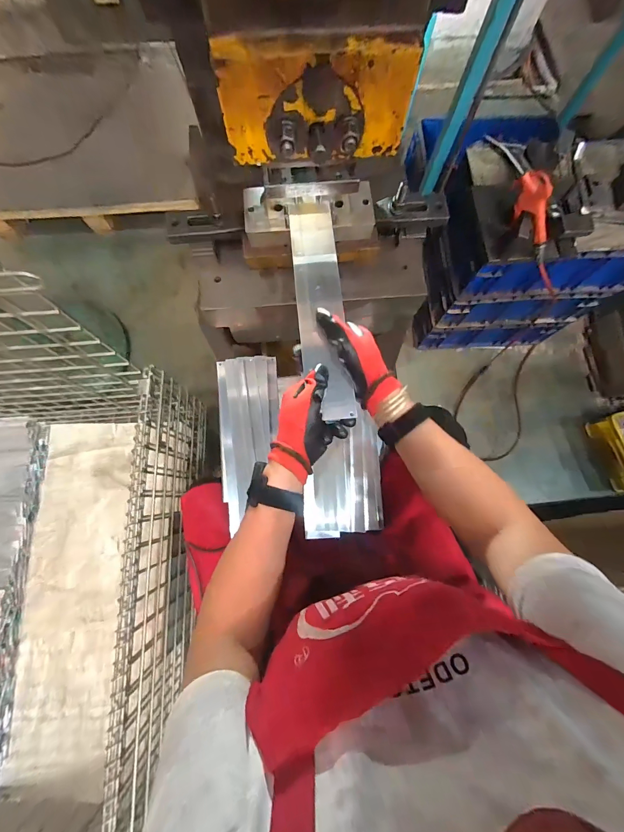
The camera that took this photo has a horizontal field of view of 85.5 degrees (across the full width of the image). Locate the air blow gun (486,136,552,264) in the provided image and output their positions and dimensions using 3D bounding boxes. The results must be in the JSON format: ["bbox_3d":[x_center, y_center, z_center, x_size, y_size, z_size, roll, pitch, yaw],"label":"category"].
[{"bbox_3d":[0.438,-0.404,0.660,0.026,0.078,0.231,-44,116,-10],"label":"air blow gun"}]

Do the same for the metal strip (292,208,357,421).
[{"bbox_3d":[0.012,-0.144,0.452,0.062,0.011,0.303,-6,78,0],"label":"metal strip"}]

